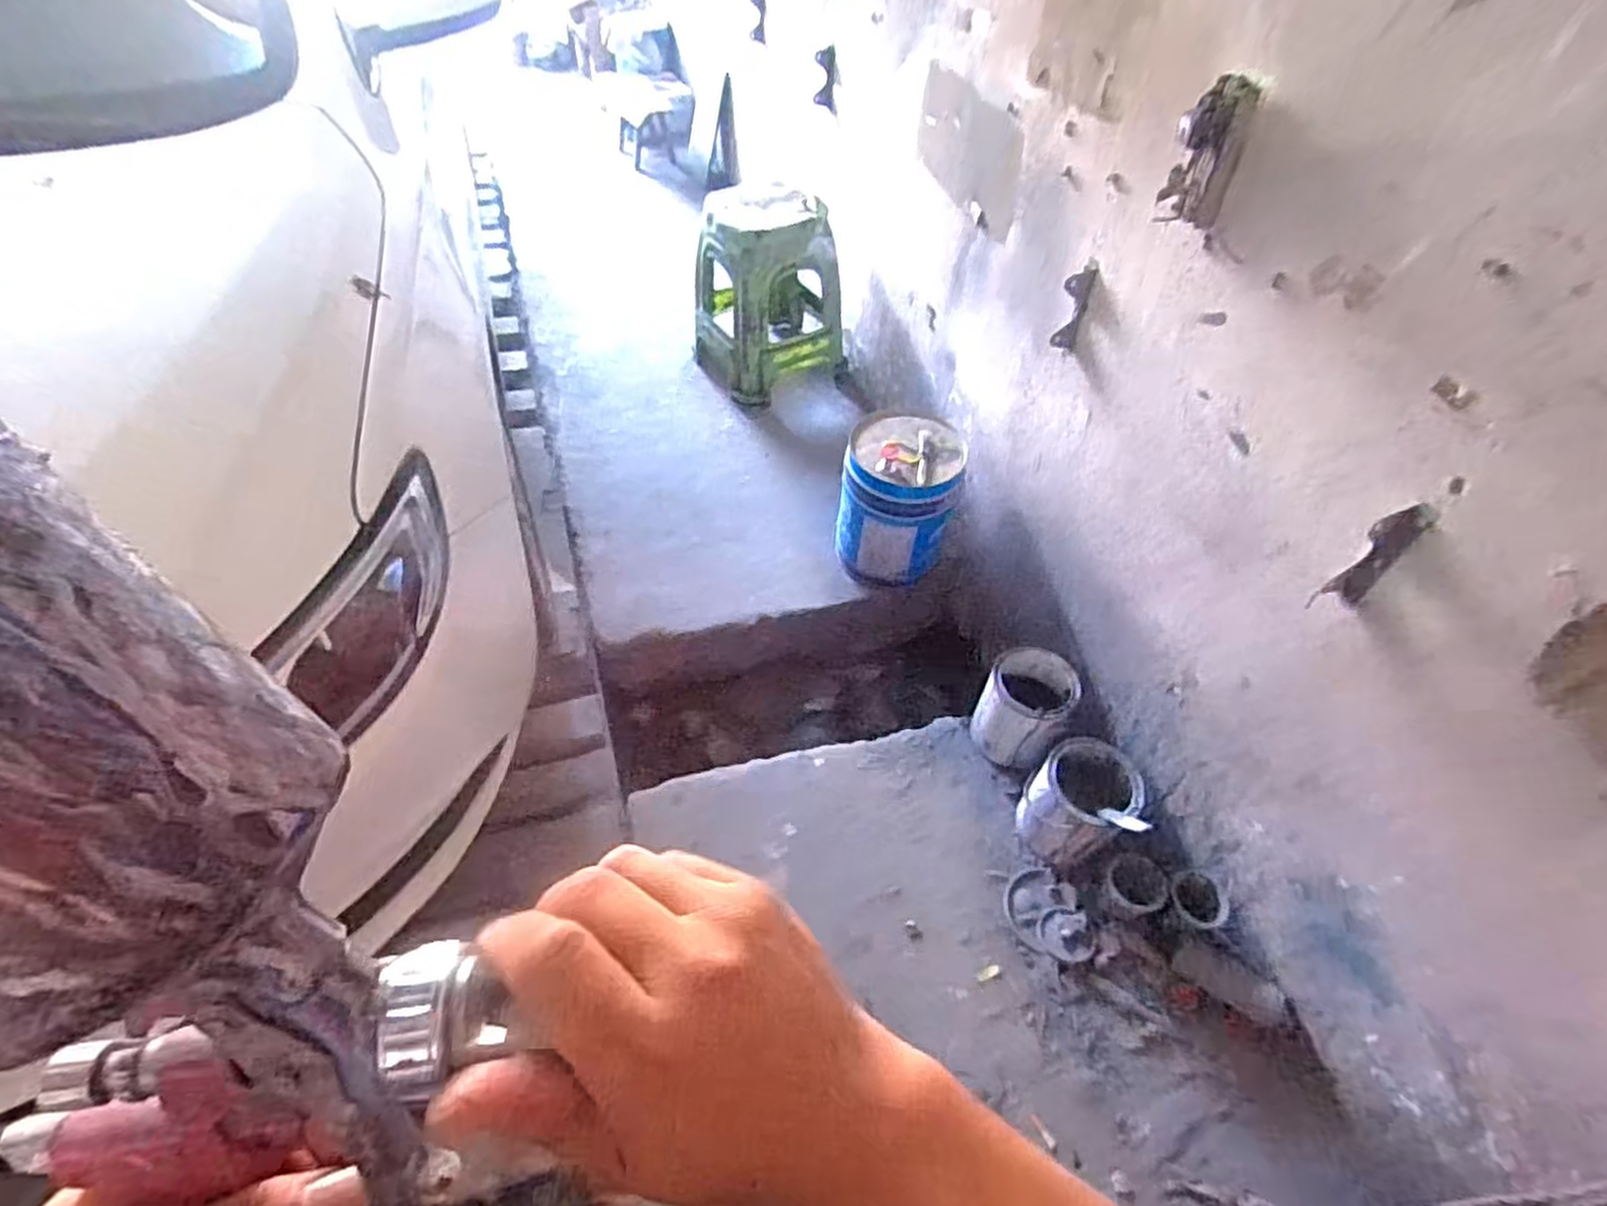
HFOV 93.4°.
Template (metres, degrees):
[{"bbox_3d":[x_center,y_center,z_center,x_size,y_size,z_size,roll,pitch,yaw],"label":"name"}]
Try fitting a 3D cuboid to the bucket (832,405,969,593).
[{"bbox_3d":[0.224,-0.245,1.802,0.266,0.330,0.292,2,50,-3],"label":"bucket"}]

